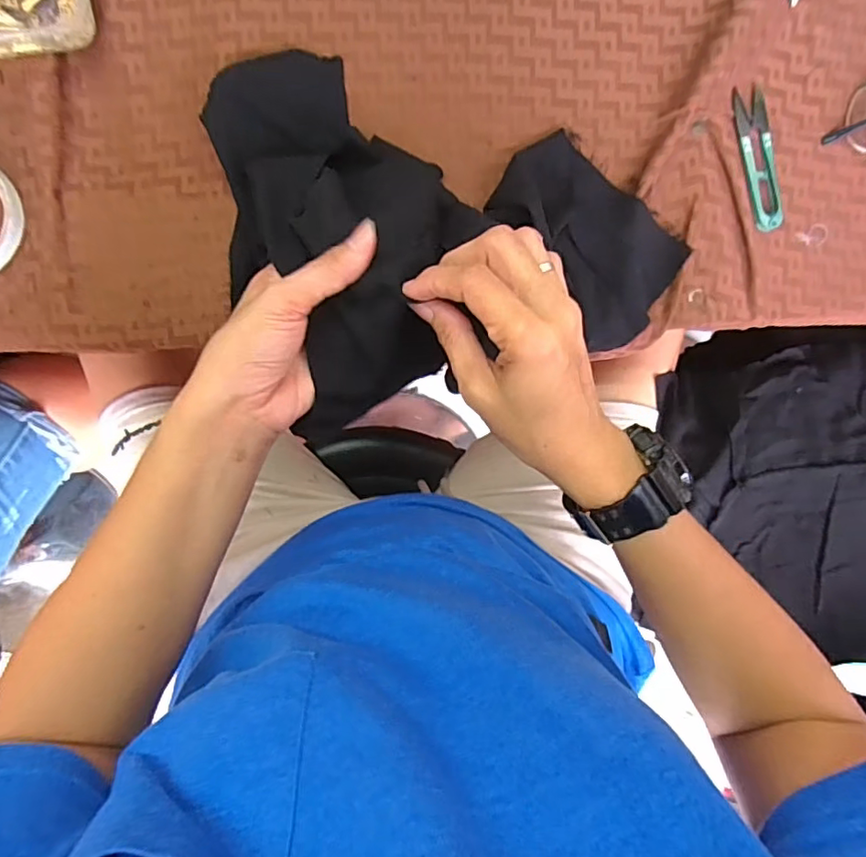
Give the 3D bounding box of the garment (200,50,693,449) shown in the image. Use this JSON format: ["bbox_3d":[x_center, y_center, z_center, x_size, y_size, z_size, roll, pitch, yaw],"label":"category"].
[{"bbox_3d":[0.018,-0.152,0.351,0.294,0.098,0.229,-13,95,-5],"label":"garment"}]

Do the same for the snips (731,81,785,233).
[{"bbox_3d":[0.238,-0.196,0.409,0.026,0.007,0.101,-13,95,-5],"label":"snips"}]

